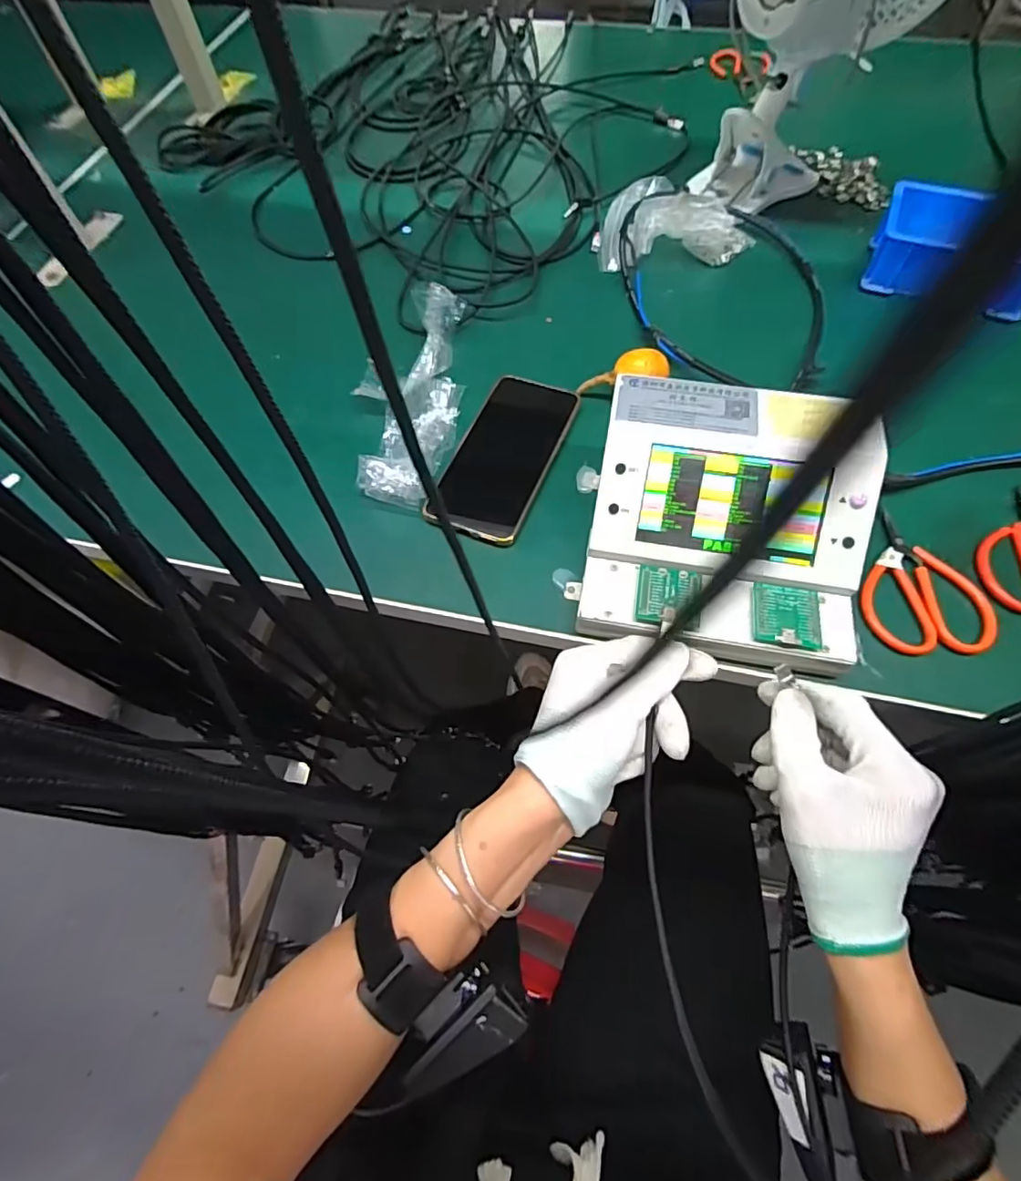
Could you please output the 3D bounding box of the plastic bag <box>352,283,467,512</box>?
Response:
[{"bbox_3d":[-0.082,-0.168,0.455,0.080,0.040,0.218,2,62,3],"label":"plastic bag"}]

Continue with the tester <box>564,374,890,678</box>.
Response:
[{"bbox_3d":[0.136,-0.041,0.359,0.173,0.077,0.167,12,63,8],"label":"tester"}]

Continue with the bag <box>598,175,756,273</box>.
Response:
[{"bbox_3d":[0.174,-0.385,0.565,0.152,0.046,0.141,11,63,7],"label":"bag"}]

